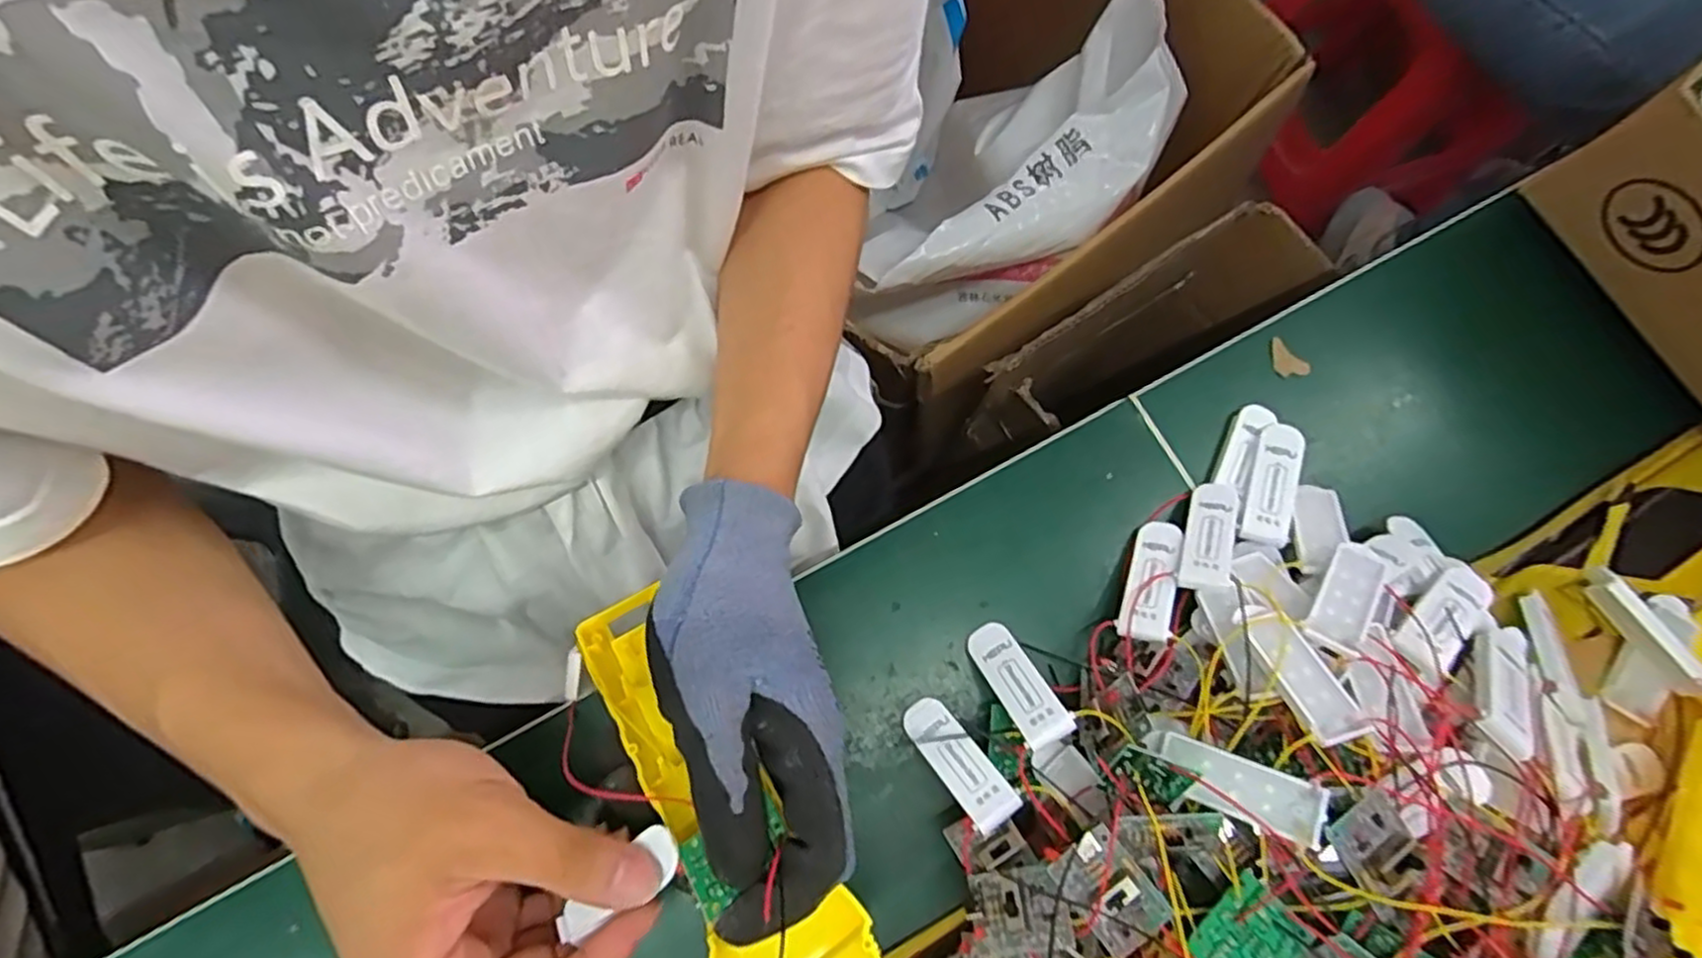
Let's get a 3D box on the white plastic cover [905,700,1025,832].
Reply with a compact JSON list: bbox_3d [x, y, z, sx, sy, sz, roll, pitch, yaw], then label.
[{"bbox_3d":[0.043,0.114,0.293,0.020,0.004,0.057,-35,48,-9],"label":"white plastic cover"}]

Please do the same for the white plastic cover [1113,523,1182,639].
[{"bbox_3d":[0.132,0.044,0.318,0.021,0.005,0.056,5,59,29],"label":"white plastic cover"}]

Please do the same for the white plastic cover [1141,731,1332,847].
[{"bbox_3d":[0.132,0.106,0.253,0.058,0.010,0.020,19,71,36],"label":"white plastic cover"}]

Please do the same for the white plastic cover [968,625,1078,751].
[{"bbox_3d":[0.069,0.084,0.301,0.019,0.007,0.057,-27,45,-7],"label":"white plastic cover"}]

